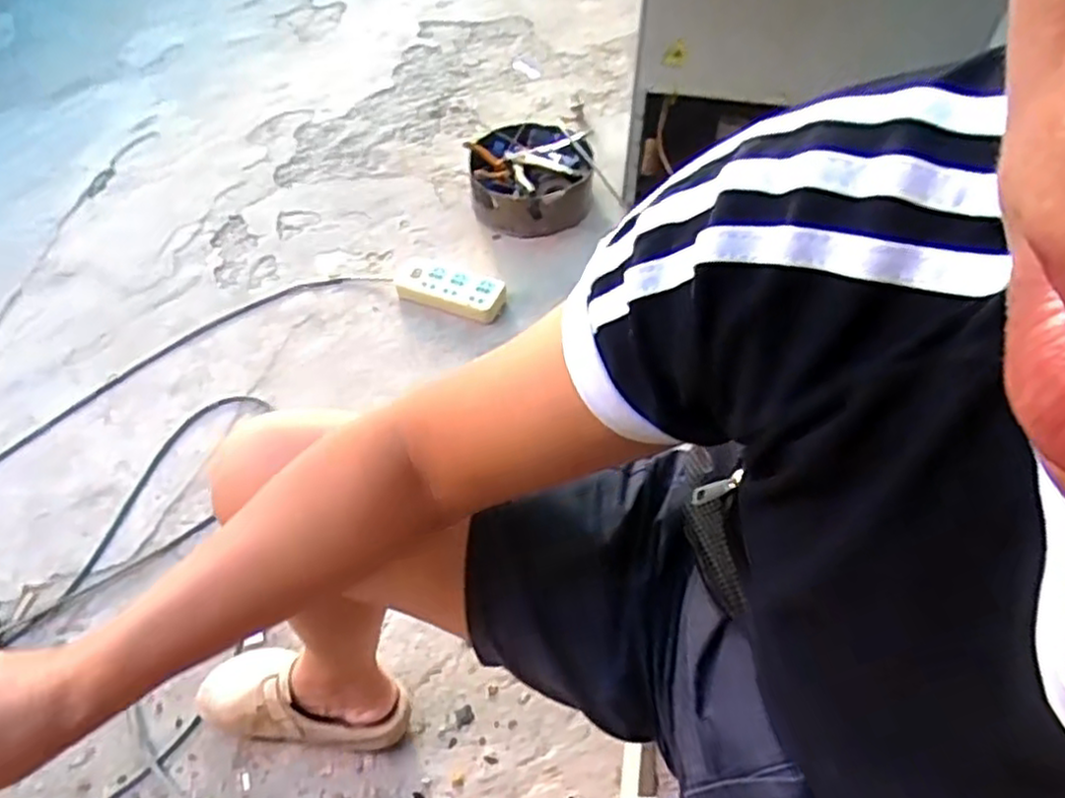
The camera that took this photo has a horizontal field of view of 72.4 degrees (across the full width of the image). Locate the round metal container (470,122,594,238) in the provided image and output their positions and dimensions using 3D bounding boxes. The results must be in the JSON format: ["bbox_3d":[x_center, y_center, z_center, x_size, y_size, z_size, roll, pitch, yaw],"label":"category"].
[{"bbox_3d":[-0.003,-0.438,1.443,0.239,0.095,0.234,0,53,0],"label":"round metal container"}]

